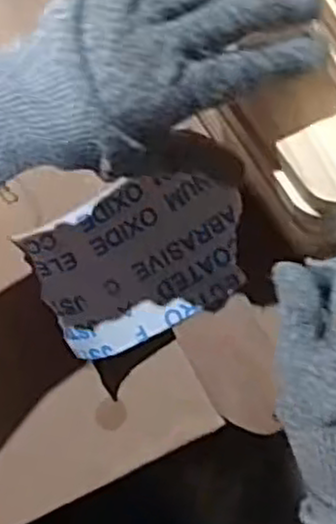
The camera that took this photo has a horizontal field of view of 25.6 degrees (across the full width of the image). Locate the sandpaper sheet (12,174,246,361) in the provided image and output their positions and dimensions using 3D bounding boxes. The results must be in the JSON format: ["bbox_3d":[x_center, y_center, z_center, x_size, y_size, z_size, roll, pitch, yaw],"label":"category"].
[{"bbox_3d":[-0.016,-0.004,0.442,0.121,0.033,0.092,-25,76,-7],"label":"sandpaper sheet"}]

